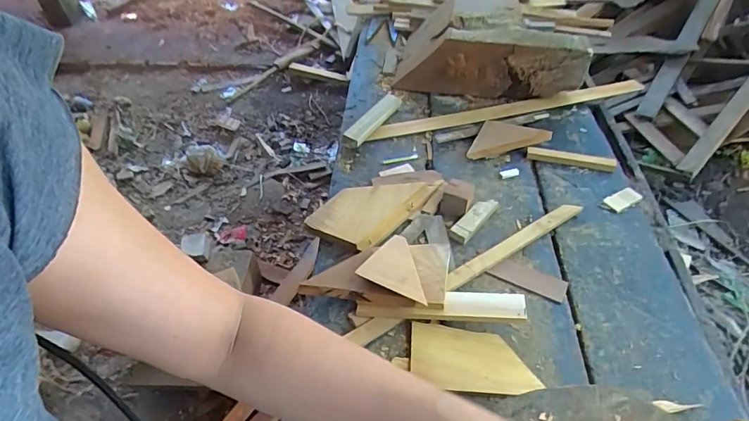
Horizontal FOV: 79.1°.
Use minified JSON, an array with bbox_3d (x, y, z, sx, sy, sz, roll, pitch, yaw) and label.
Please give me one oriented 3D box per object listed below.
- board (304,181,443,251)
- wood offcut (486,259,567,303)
[{"bbox_3d":[0.000,-0.012,0.911,0.145,0.027,0.229,33,55,29],"label":"board"},{"bbox_3d":[0.270,0.119,0.797,0.127,0.006,0.042,22,51,22],"label":"wood offcut"}]

